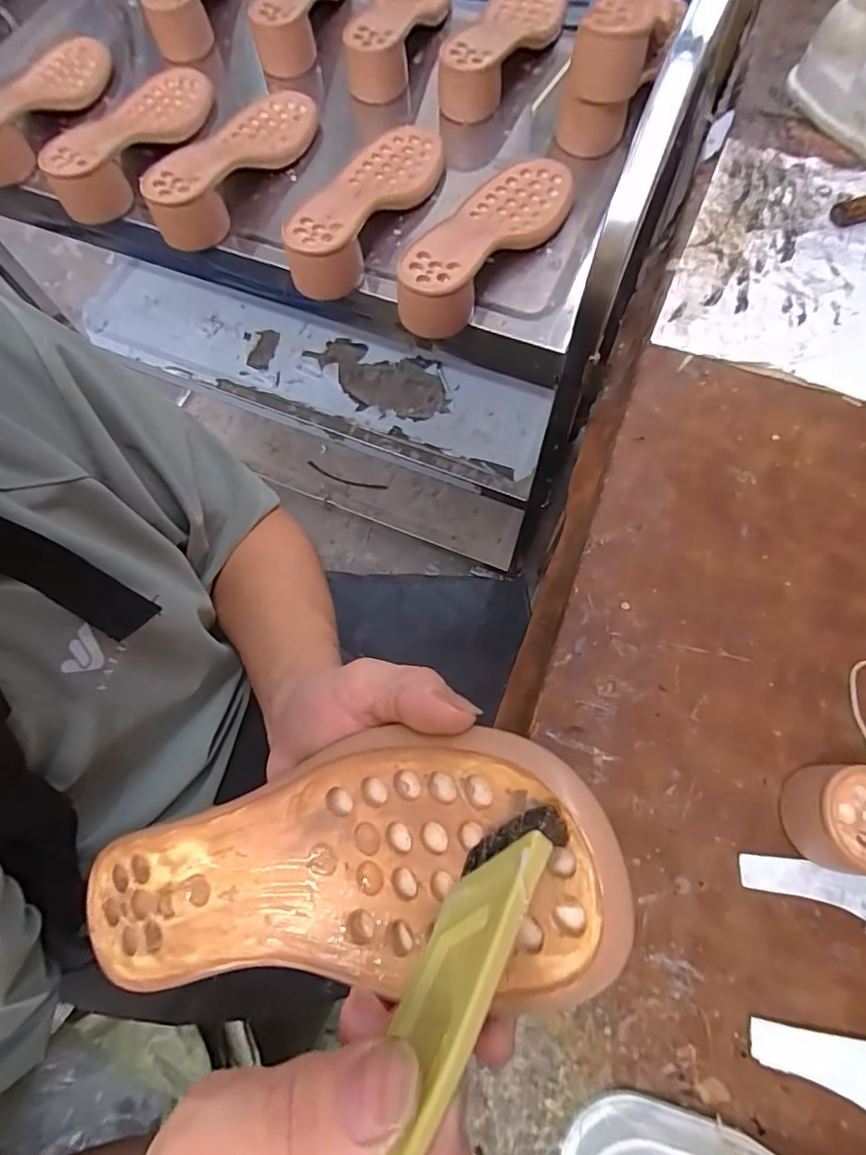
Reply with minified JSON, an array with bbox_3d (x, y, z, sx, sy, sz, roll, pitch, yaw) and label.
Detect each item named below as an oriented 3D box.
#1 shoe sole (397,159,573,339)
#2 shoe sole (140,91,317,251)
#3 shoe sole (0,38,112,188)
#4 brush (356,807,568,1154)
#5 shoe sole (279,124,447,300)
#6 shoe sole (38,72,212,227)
[{"bbox_3d":[0.048,-0.319,0.489,0.087,0.048,0.239,34,75,13],"label":"shoe sole"},{"bbox_3d":[-0.205,-0.430,0.542,0.094,0.050,0.239,24,73,11],"label":"shoe sole"},{"bbox_3d":[-0.449,-0.544,0.598,0.083,0.066,0.236,9,71,6],"label":"shoe sole"},{"bbox_3d":[-0.005,0.113,0.129,0.007,0.031,0.128,48,52,-8],"label":"brush"},{"bbox_3d":[-0.065,-0.369,0.514,0.086,0.050,0.233,22,73,10],"label":"shoe sole"},{"bbox_3d":[-0.319,-0.471,0.564,0.083,0.052,0.235,19,72,9],"label":"shoe sole"}]

